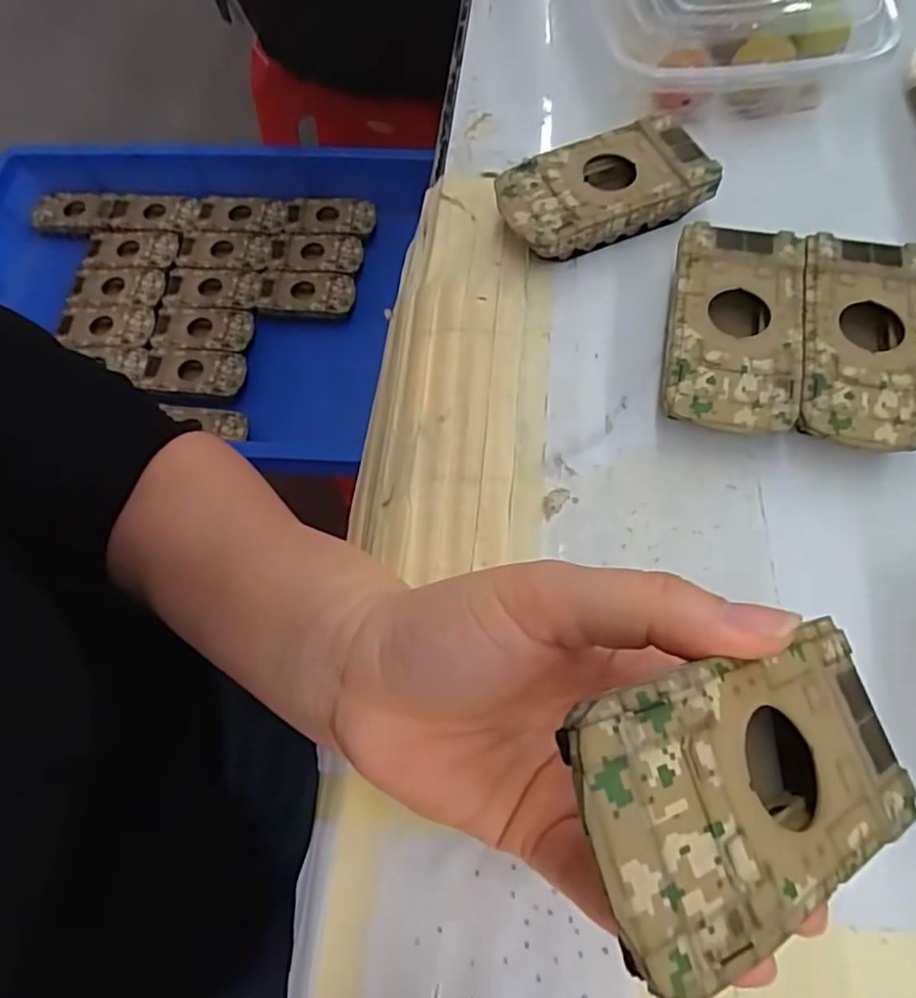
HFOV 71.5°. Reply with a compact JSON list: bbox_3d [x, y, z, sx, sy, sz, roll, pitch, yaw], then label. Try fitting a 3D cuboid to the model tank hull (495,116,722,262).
[{"bbox_3d":[0.068,-0.144,0.302,0.093,0.025,0.047,-21,66,-6],"label":"model tank hull"}]

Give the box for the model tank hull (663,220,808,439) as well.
[{"bbox_3d":[0.114,-0.068,0.267,0.051,0.025,0.096,11,66,8],"label":"model tank hull"}]

